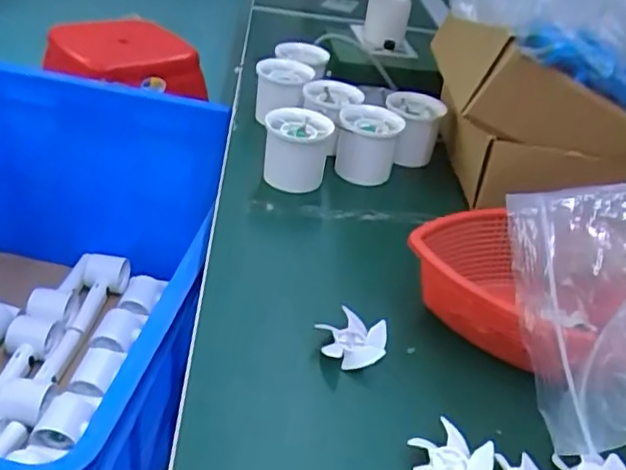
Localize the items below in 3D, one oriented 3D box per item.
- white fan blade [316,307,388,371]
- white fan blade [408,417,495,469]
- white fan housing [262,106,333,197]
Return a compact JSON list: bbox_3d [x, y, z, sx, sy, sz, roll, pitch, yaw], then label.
[{"bbox_3d":[0.023,0.063,0.374,0.039,0.019,0.036,5,34,-4],"label":"white fan blade"},{"bbox_3d":[0.068,0.112,0.309,0.041,0.013,0.035,25,38,24],"label":"white fan blade"},{"bbox_3d":[-0.014,-0.067,0.519,0.054,0.055,0.054,6,34,-1],"label":"white fan housing"}]

